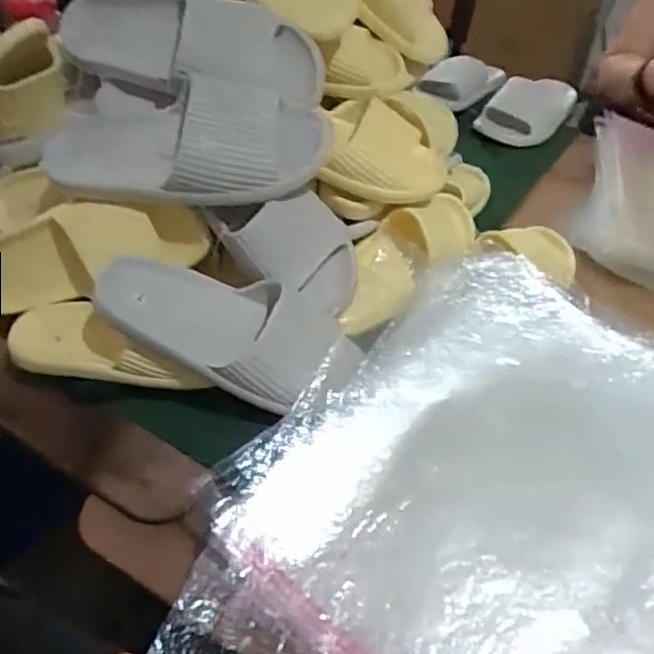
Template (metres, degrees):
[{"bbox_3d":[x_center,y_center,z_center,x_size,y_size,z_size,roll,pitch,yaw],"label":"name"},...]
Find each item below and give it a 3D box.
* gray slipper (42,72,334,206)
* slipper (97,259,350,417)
[{"bbox_3d":[-0.142,-0.183,0.646,0.284,0.065,0.118,3,67,10],"label":"gray slipper"},{"bbox_3d":[-0.093,-0.007,0.619,0.241,0.075,0.116,19,45,-3],"label":"slipper"}]

